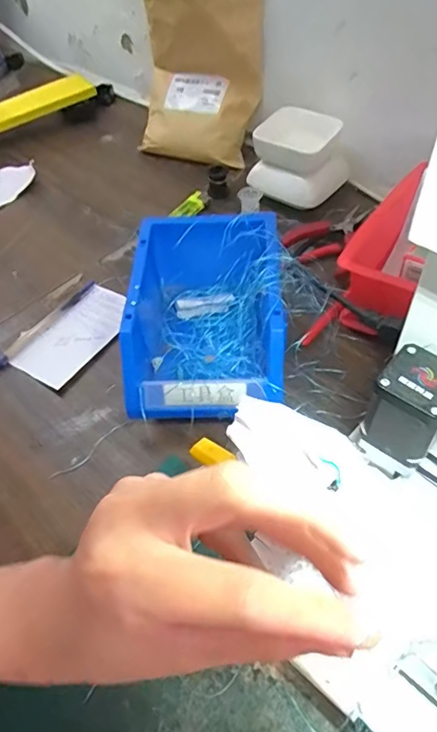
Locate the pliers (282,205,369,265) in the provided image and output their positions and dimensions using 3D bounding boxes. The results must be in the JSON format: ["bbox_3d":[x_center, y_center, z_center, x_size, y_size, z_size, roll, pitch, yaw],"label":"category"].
[{"bbox_3d":[0.117,-0.139,0.537,0.108,0.020,0.039,-26,54,-15],"label":"pliers"}]

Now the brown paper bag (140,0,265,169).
[{"bbox_3d":[-0.033,-0.350,0.624,0.159,0.203,0.080,21,56,20],"label":"brown paper bag"}]

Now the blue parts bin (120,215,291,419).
[{"bbox_3d":[-0.007,-0.041,0.431,0.126,0.082,0.180,-2,51,3],"label":"blue parts bin"}]

